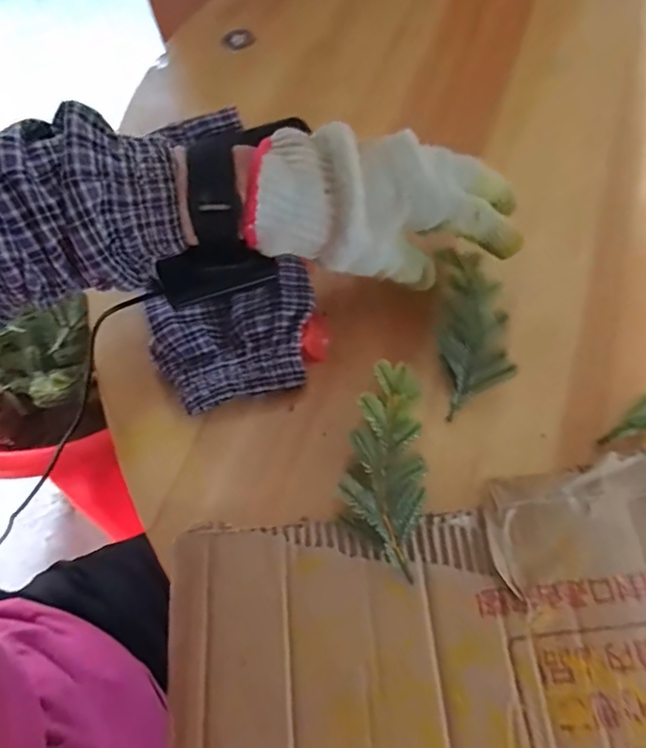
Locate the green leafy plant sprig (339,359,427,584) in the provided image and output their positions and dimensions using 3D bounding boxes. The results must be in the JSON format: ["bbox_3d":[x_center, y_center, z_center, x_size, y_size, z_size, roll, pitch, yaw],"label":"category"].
[{"bbox_3d":[0.038,0.050,0.310,0.044,0.019,0.118,9,64,7],"label":"green leafy plant sprig"}]

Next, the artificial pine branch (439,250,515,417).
[{"bbox_3d":[0.102,-0.031,0.353,0.043,0.019,0.117,3,63,4],"label":"artificial pine branch"}]

